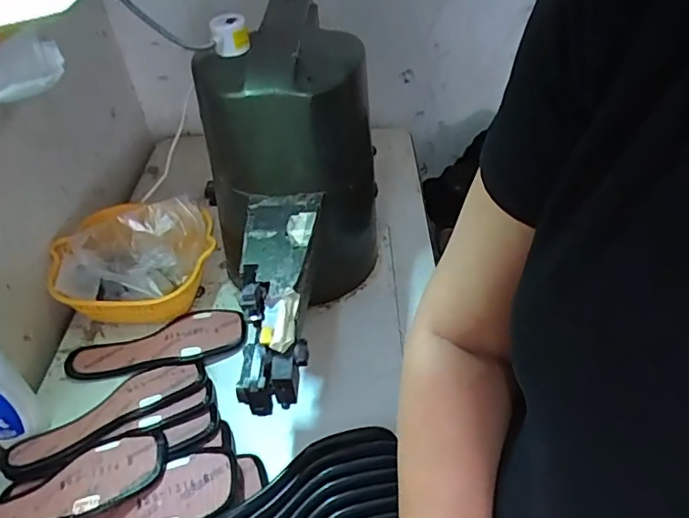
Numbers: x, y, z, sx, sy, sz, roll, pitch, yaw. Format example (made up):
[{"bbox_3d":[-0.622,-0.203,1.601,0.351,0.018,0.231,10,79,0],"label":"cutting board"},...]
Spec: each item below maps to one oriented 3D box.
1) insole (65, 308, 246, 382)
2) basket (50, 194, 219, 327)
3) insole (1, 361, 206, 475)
[{"bbox_3d":[-0.235,0.110,0.674,0.215,0.024,0.076,-15,49,-15],"label":"insole"},{"bbox_3d":[-0.278,0.007,0.722,0.203,0.077,0.187,-11,48,-12],"label":"basket"},{"bbox_3d":[-0.267,0.168,0.606,0.213,0.025,0.084,-23,26,-17],"label":"insole"}]

